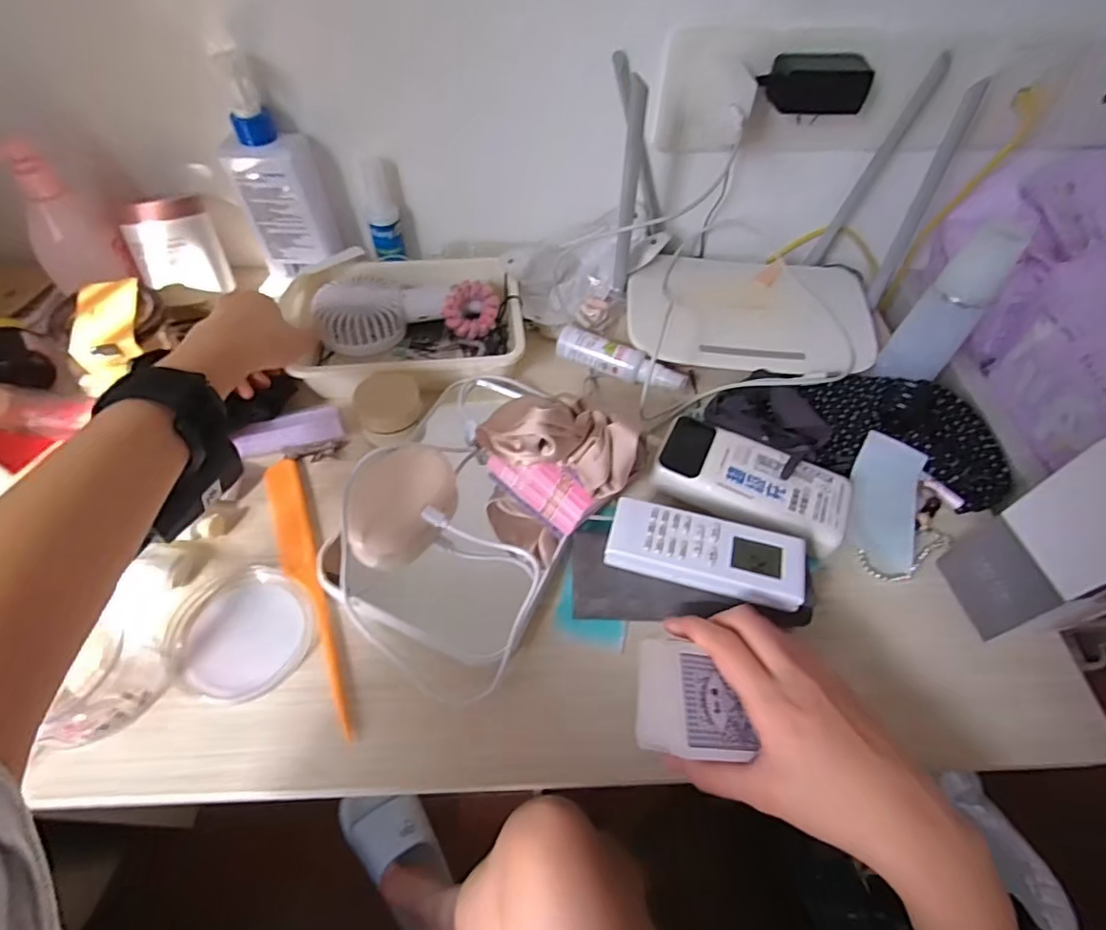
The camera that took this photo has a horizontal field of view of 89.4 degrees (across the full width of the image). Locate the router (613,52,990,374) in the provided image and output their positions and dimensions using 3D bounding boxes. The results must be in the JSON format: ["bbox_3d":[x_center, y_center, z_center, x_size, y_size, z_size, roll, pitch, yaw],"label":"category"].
[{"bbox_3d":[0.192,-0.205,0.484,0.265,0.166,0.170,0,55,-2],"label":"router"}]

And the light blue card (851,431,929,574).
[{"bbox_3d":[0.258,0.027,0.433,0.050,0.014,0.107,22,65,12],"label":"light blue card"}]

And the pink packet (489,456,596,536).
[{"bbox_3d":[-0.011,0.014,0.407,0.082,0.006,0.042,36,103,22],"label":"pink packet"}]

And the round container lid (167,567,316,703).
[{"bbox_3d":[-0.202,0.108,0.365,0.087,0.012,0.083,1,55,-1],"label":"round container lid"}]

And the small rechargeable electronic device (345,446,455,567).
[{"bbox_3d":[-0.106,0.028,0.393,0.067,0.042,0.073,5,55,2],"label":"small rechargeable electronic device"}]

